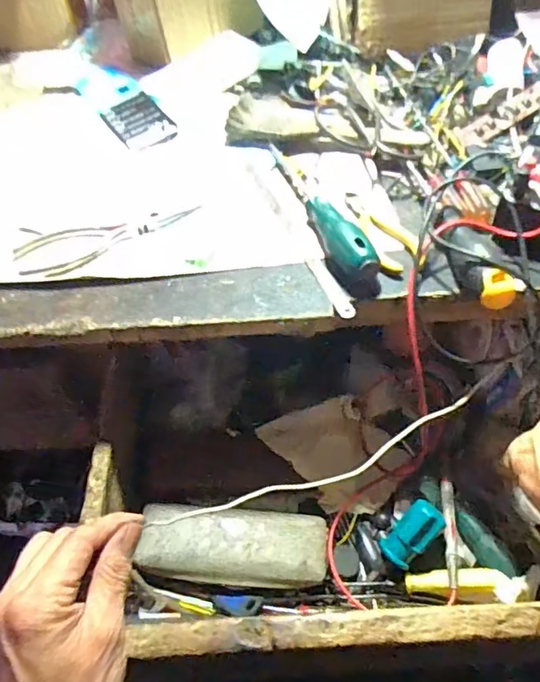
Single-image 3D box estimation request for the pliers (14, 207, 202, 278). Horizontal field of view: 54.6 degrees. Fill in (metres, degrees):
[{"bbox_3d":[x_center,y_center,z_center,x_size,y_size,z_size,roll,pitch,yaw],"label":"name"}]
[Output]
[{"bbox_3d":[-0.130,-0.084,0.431,0.149,0.009,0.041,-21,52,-16],"label":"pliers"}]

